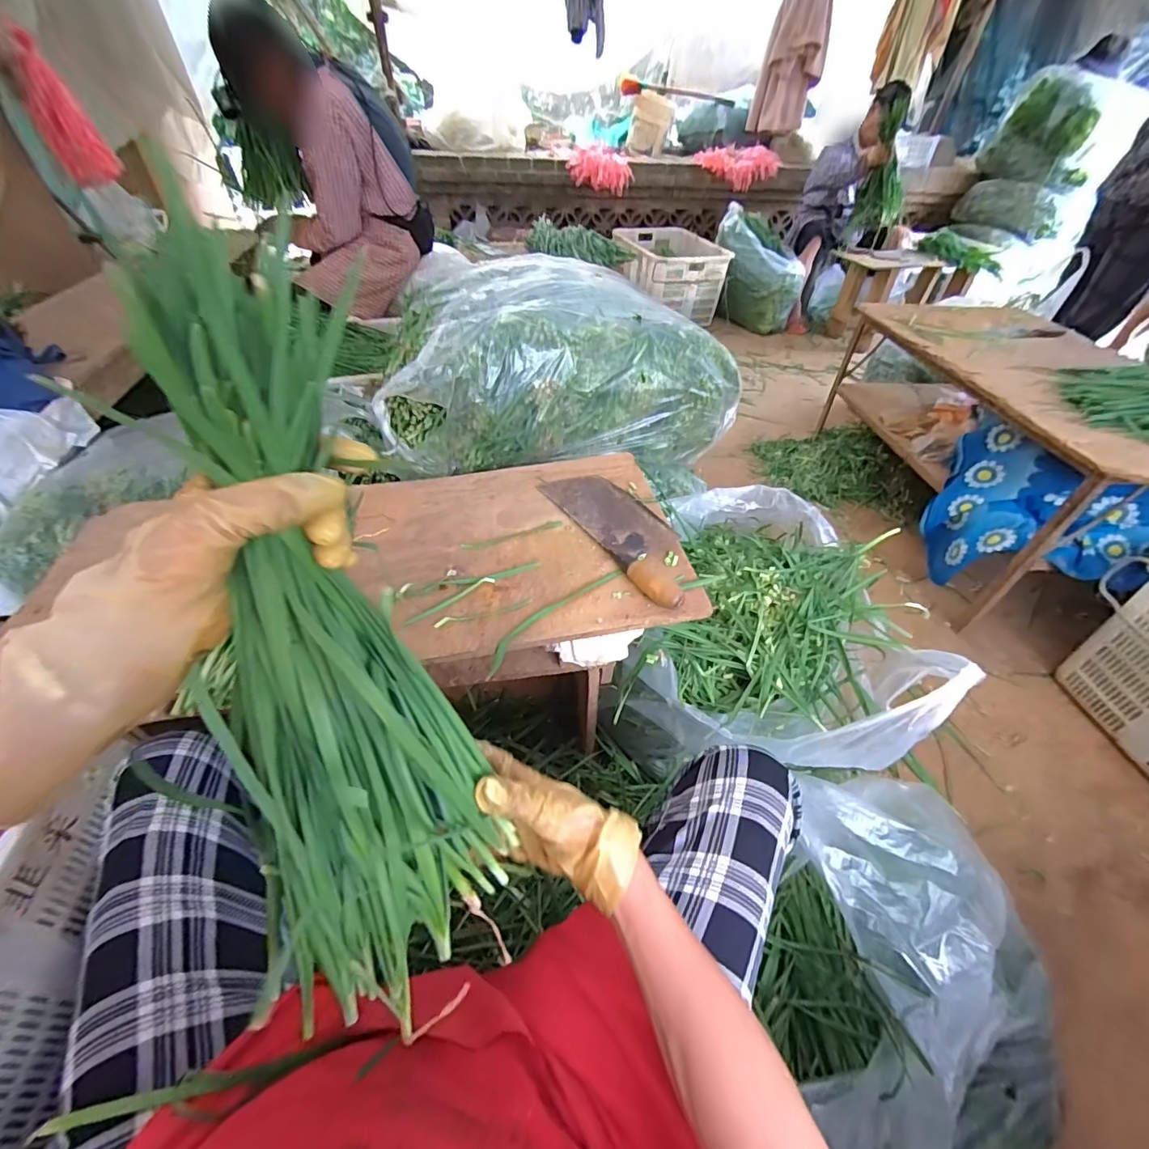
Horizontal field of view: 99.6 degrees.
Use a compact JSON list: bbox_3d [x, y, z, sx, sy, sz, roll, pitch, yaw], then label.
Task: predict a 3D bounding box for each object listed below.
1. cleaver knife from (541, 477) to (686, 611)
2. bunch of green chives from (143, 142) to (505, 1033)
[{"bbox_3d":[0.066,-0.066,0.648,0.099,0.043,0.300,-22,52,-21],"label":"cleaver knife"},{"bbox_3d":[-0.133,0.046,0.266,0.125,0.392,0.063,-10,13,-12],"label":"bunch of green chives"}]

